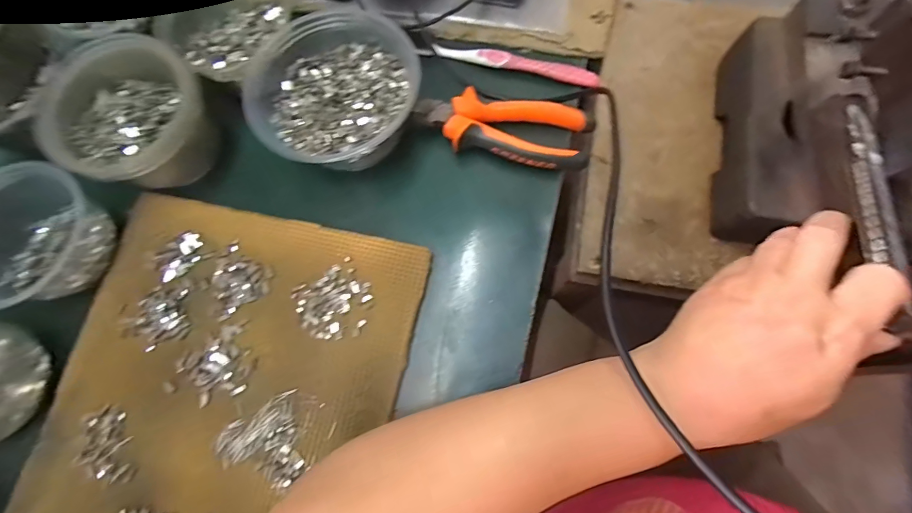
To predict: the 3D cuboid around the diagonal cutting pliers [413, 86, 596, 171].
[{"bbox_3d":[0.039,-0.108,0.342,0.147,0.025,0.052,12,76,8],"label":"diagonal cutting pliers"}]

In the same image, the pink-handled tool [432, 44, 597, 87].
[{"bbox_3d":[0.055,-0.175,0.368,0.152,0.014,0.015,14,76,8],"label":"pink-handled tool"}]

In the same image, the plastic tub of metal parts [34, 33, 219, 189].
[{"bbox_3d":[-0.262,-0.112,0.333,0.119,0.067,0.111,-1,74,4],"label":"plastic tub of metal parts"}]

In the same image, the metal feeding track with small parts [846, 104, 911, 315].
[{"bbox_3d":[0.246,-0.032,0.237,0.016,0.004,0.125,-3,74,21],"label":"metal feeding track with small parts"}]

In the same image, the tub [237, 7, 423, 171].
[{"bbox_3d":[-0.099,-0.132,0.337,0.133,0.061,0.139,-1,74,4],"label":"tub"}]

